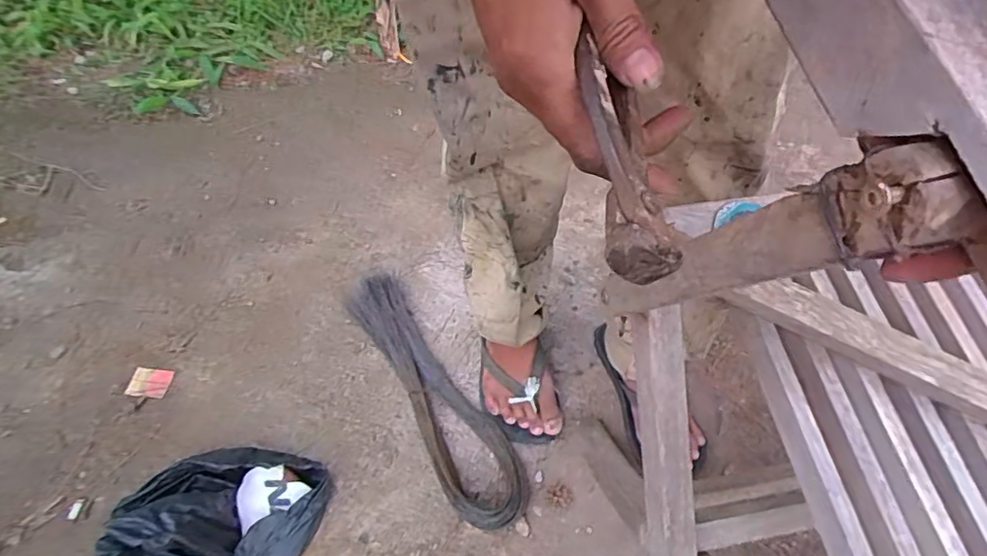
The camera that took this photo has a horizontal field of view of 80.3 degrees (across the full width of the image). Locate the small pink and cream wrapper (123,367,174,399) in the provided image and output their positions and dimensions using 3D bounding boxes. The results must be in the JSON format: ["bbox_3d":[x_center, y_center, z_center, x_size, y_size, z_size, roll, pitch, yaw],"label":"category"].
[{"bbox_3d":[-0.523,0.158,0.888,0.057,0.007,0.046,5,54,3],"label":"small pink and cream wrapper"}]

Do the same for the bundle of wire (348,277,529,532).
[{"bbox_3d":[-0.097,0.157,0.856,0.107,0.066,0.447,-28,59,-19],"label":"bundle of wire"}]

